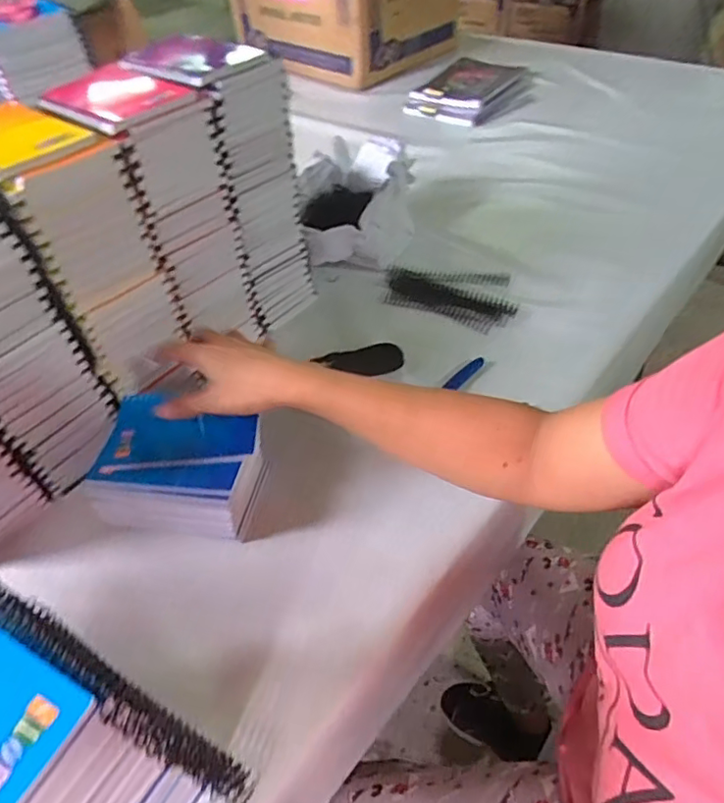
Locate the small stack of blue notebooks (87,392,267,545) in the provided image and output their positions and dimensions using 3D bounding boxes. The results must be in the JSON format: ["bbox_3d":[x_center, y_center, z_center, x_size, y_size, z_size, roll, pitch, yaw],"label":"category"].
[{"bbox_3d":[-0.155,0.055,0.507,0.137,0.071,0.102,6,50,10],"label":"small stack of blue notebooks"}]

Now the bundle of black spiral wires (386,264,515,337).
[{"bbox_3d":[0.107,-0.136,0.710,0.172,0.017,0.089,18,53,19],"label":"bundle of black spiral wires"}]

